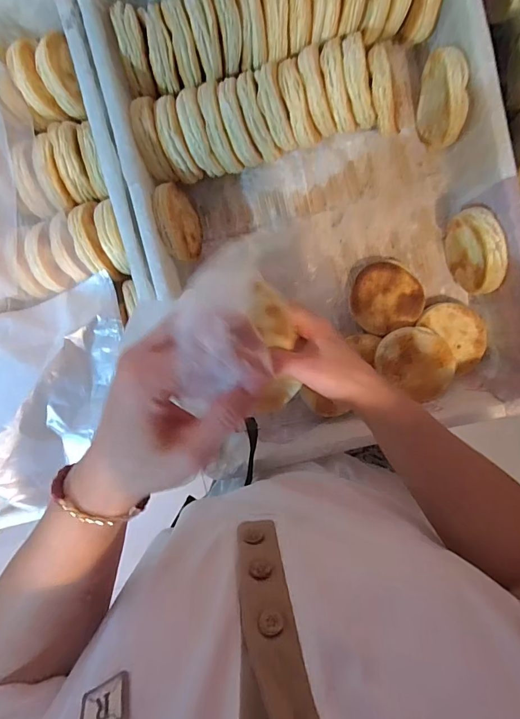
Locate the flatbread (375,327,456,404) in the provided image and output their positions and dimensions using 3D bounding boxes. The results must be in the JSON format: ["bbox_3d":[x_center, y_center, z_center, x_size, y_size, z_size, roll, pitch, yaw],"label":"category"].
[{"bbox_3d":[0.199,0.002,0.493,0.098,0.013,0.082,32,95,0],"label":"flatbread"}]

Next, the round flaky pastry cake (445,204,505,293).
[{"bbox_3d":[0.260,-0.130,0.471,0.028,0.086,0.098,-14,93,4],"label":"round flaky pastry cake"}]

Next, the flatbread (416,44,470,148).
[{"bbox_3d":[0.215,-0.305,0.457,0.027,0.082,0.092,-7,94,3],"label":"flatbread"}]

